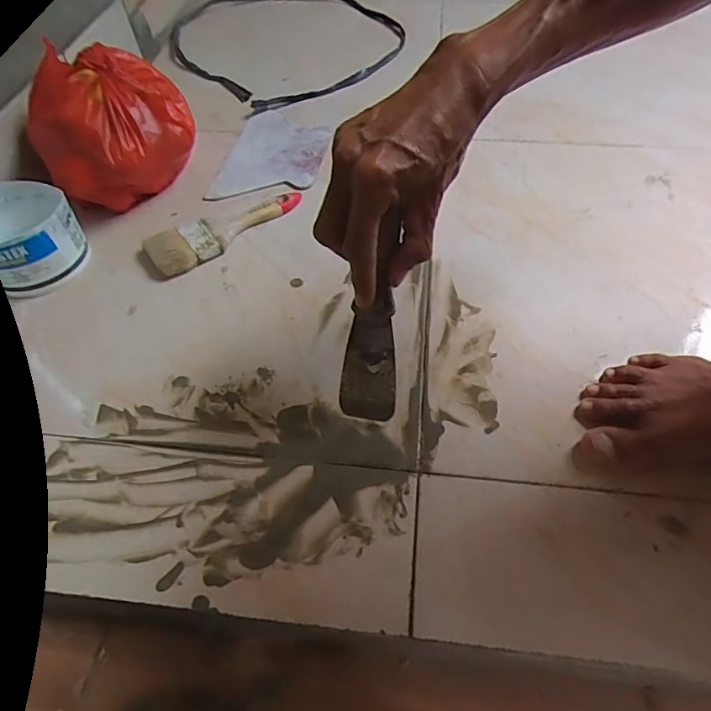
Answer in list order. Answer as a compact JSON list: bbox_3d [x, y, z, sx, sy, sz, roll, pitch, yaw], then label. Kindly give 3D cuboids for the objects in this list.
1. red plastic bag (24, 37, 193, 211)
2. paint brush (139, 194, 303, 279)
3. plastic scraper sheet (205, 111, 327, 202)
[{"bbox_3d":[-0.273,-0.256,0.589,0.156,0.141,0.121,-14,54,-9],"label":"red plastic bag"},{"bbox_3d":[-0.148,-0.152,0.584,0.189,0.023,0.054,-37,60,-23],"label":"paint brush"},{"bbox_3d":[-0.108,-0.275,0.687,0.128,0.006,0.196,6,55,7],"label":"plastic scraper sheet"}]

